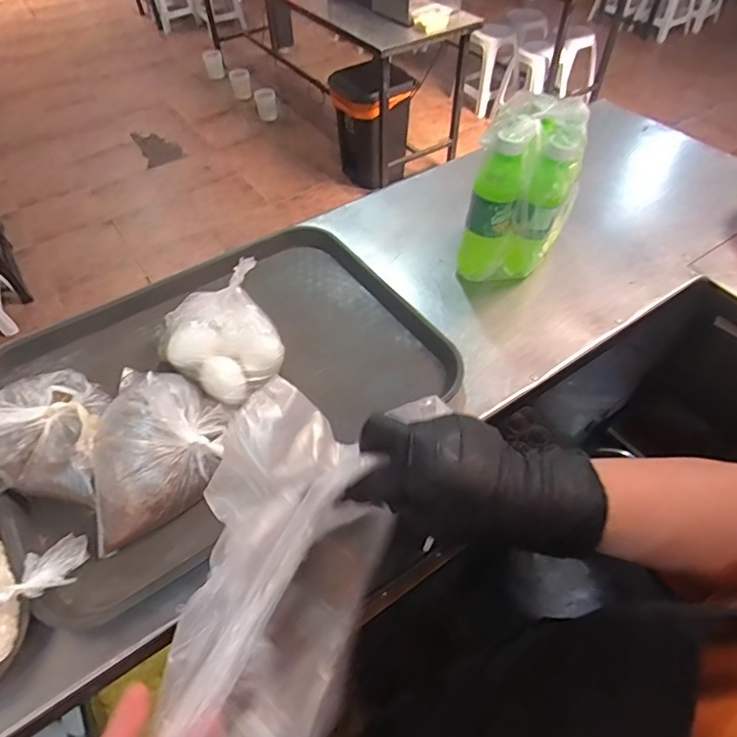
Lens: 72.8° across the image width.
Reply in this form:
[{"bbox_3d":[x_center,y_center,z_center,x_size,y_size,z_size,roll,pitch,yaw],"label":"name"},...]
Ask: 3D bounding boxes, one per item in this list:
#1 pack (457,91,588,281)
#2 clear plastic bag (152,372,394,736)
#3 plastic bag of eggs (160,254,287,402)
[{"bbox_3d":[0.185,-0.209,0.597,0.112,0.171,0.132,17,54,14],"label":"pack"},{"bbox_3d":[-0.056,0.132,0.320,0.123,0.065,0.237,4,62,4],"label":"clear plastic bag"},{"bbox_3d":[-0.149,-0.027,0.515,0.108,0.108,0.112,-24,55,-17],"label":"plastic bag of eggs"}]

